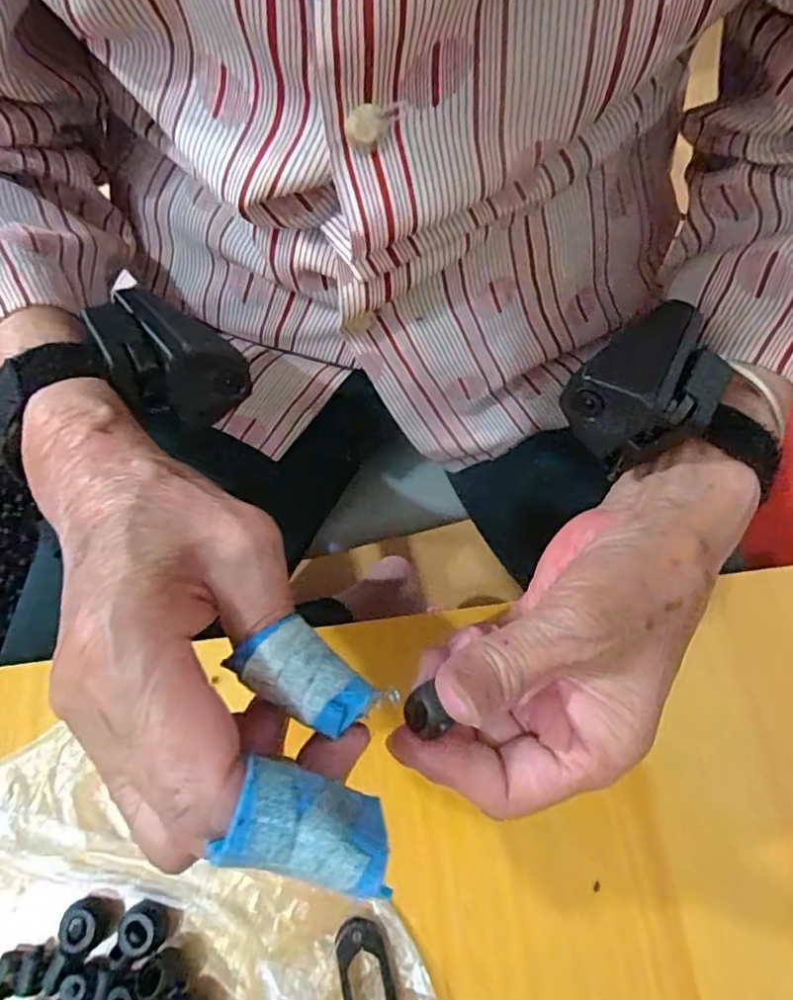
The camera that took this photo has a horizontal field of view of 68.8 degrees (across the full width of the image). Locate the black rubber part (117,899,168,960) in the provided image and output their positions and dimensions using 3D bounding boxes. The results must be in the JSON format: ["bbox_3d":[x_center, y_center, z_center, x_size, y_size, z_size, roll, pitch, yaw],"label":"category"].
[{"bbox_3d":[-0.097,0.163,0.219,0.016,0.009,0.017,-18,69,-6],"label":"black rubber part"}]

